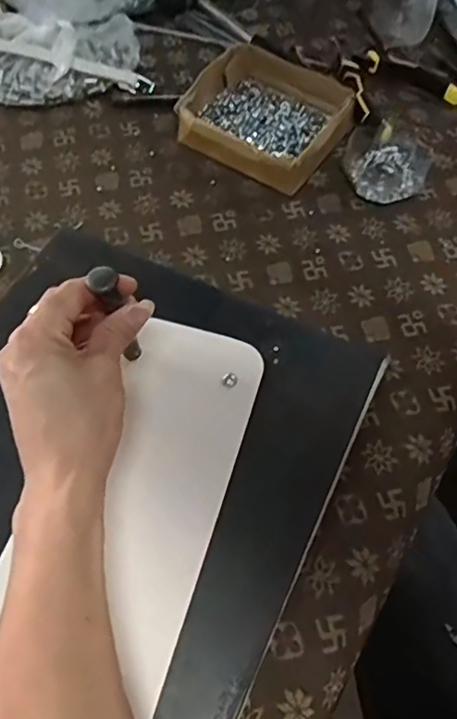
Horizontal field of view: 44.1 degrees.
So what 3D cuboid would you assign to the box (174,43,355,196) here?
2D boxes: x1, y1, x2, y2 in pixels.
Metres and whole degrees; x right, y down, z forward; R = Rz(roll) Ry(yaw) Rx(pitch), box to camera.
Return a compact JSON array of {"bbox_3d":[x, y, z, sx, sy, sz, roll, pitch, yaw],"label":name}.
[{"bbox_3d":[0.036,-0.237,0.546,0.148,0.034,0.136,30,64,13],"label":"box"}]

